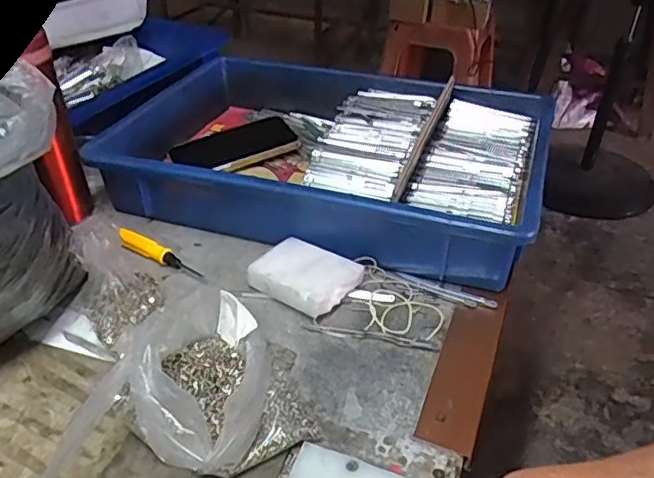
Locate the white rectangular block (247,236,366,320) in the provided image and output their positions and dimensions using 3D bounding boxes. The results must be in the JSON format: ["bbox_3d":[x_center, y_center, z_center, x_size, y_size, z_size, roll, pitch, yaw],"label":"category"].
[{"bbox_3d":[-0.019,0.031,0.496,0.083,0.019,0.064,22,40,28],"label":"white rectangular block"}]

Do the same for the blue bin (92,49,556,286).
[{"bbox_3d":[-0.010,-0.096,0.631,0.454,0.083,0.288,11,36,16],"label":"blue bin"}]

